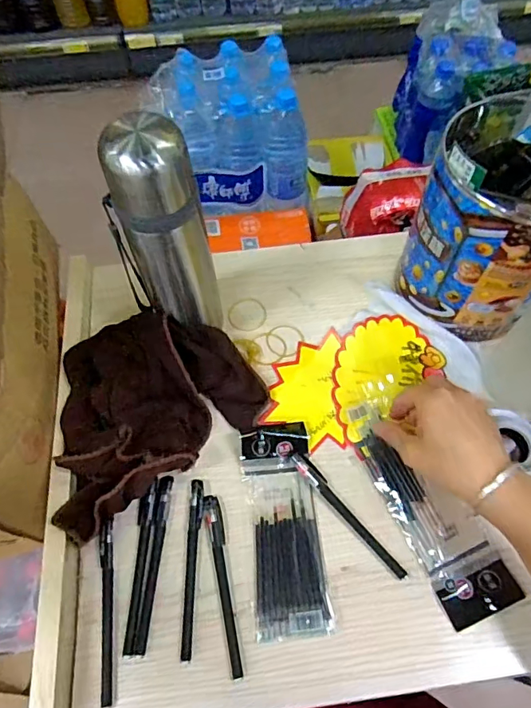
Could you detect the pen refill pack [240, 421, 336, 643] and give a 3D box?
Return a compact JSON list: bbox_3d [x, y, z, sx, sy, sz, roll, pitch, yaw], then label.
[{"bbox_3d":[0.016,0.150,0.426,0.063,0.014,0.176,-6,63,-1],"label":"pen refill pack"}]

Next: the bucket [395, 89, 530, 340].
[{"bbox_3d":[0.215,-0.111,0.445,0.123,0.201,0.119,-1,63,1],"label":"bucket"}]

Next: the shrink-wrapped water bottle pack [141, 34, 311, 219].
[{"bbox_3d":[-0.067,-0.436,0.957,0.273,0.226,0.212,-11,63,-4],"label":"shrink-wrapped water bottle pack"}]

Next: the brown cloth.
[{"bbox_3d":[-0.113,0.047,0.452,0.213,0.065,0.152,-31,66,-13],"label":"brown cloth"}]

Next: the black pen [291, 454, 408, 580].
[{"bbox_3d":[0.073,0.142,0.430,0.016,0.010,0.135,-37,68,-16],"label":"black pen"}]

